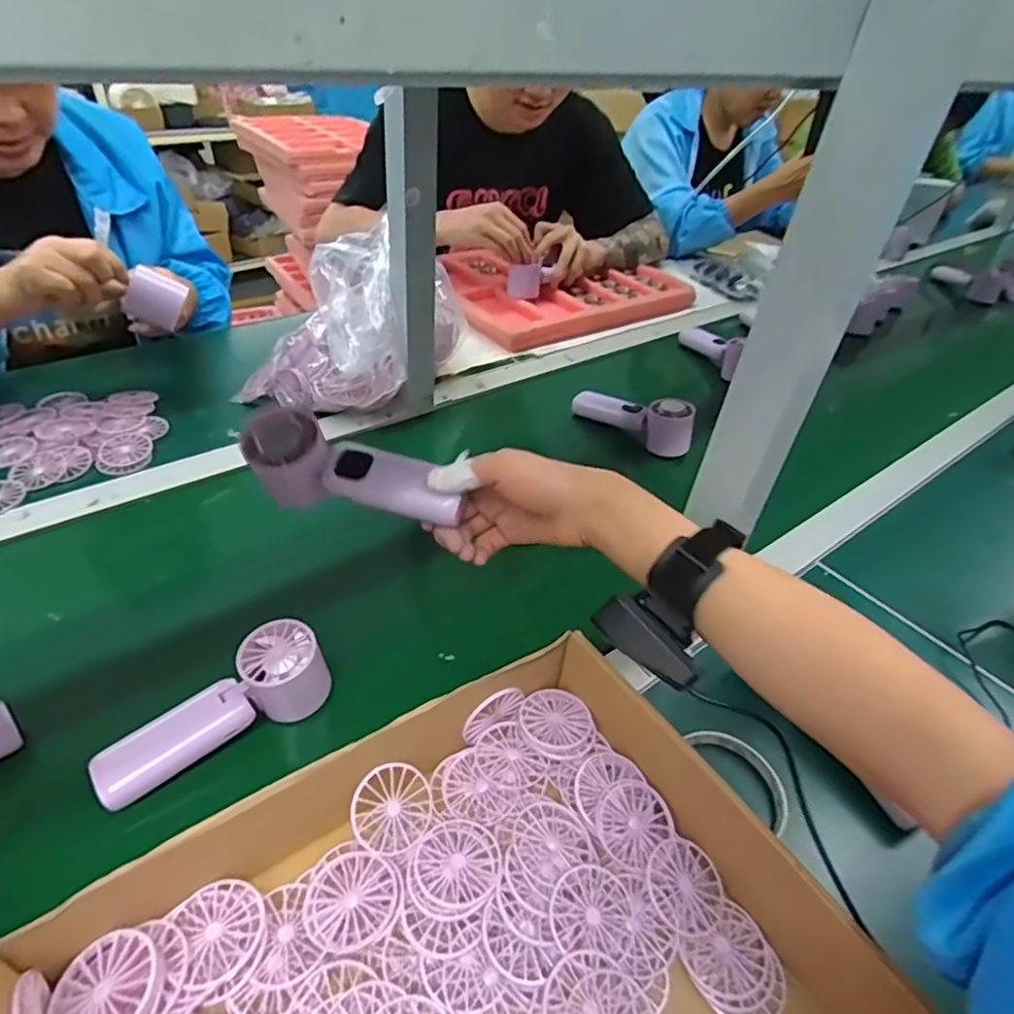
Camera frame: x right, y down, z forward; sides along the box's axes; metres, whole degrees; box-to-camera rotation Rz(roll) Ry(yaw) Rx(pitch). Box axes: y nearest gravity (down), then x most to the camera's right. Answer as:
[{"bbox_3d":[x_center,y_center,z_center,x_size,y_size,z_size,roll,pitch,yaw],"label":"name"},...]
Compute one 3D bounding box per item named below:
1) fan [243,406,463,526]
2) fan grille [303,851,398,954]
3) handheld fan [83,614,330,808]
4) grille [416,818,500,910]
[{"bbox_3d":[-0.103,-0.024,0.427,0.148,0.055,0.044,18,40,-1],"label":"fan"},{"bbox_3d":[-0.090,0.224,0.353,0.049,0.008,0.049,4,40,-3],"label":"fan grille"},{"bbox_3d":[-0.203,0.139,0.430,0.154,0.057,0.045,-25,49,-32],"label":"handheld fan"},{"bbox_3d":[-0.029,0.213,0.369,0.047,0.010,0.049,7,40,0],"label":"grille"}]

